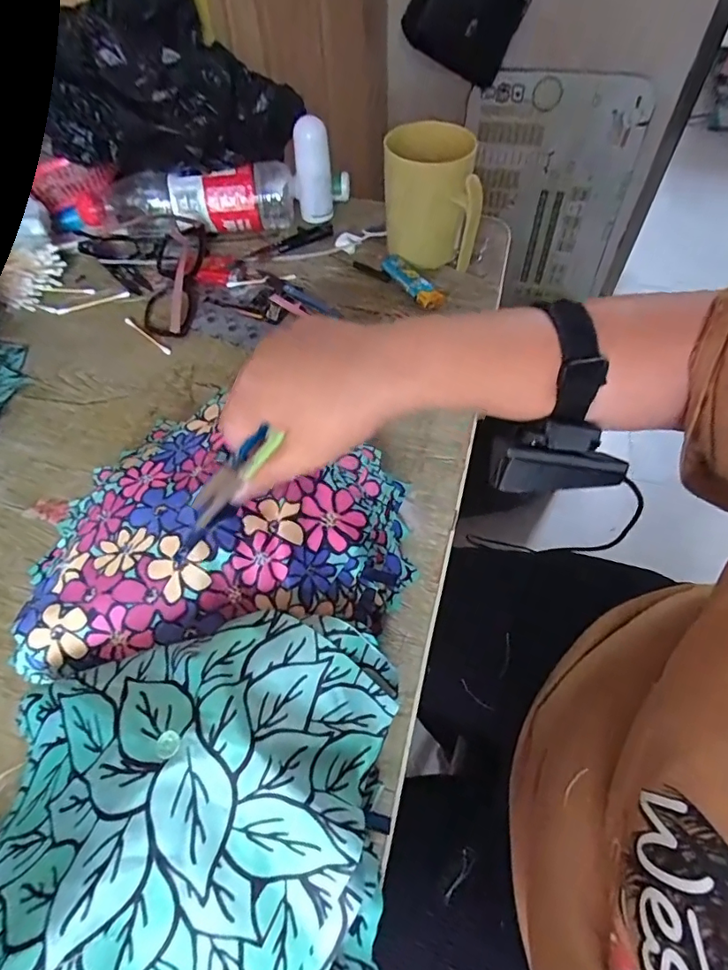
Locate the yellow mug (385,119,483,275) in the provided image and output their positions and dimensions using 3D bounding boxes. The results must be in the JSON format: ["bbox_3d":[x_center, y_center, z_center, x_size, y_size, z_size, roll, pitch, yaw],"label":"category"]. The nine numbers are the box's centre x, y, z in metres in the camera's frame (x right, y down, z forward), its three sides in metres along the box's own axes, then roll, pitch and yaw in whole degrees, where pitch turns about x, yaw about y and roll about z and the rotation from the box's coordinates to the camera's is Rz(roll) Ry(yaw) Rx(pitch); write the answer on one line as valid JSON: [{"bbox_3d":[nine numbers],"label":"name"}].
[{"bbox_3d":[0.064,-0.274,0.495,0.088,0.105,0.086,1,57,3],"label":"yellow mug"}]

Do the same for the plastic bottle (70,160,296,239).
[{"bbox_3d":[-0.187,-0.296,0.535,0.222,0.061,0.073,-5,58,-3],"label":"plastic bottle"}]

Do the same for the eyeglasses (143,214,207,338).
[{"bbox_3d":[-0.188,-0.209,0.497,0.047,0.034,0.153,0,58,0],"label":"eyeglasses"}]

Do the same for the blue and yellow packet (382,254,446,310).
[{"bbox_3d":[0.048,-0.204,0.505,0.026,0.012,0.084,-30,62,-17],"label":"blue and yellow packet"}]

